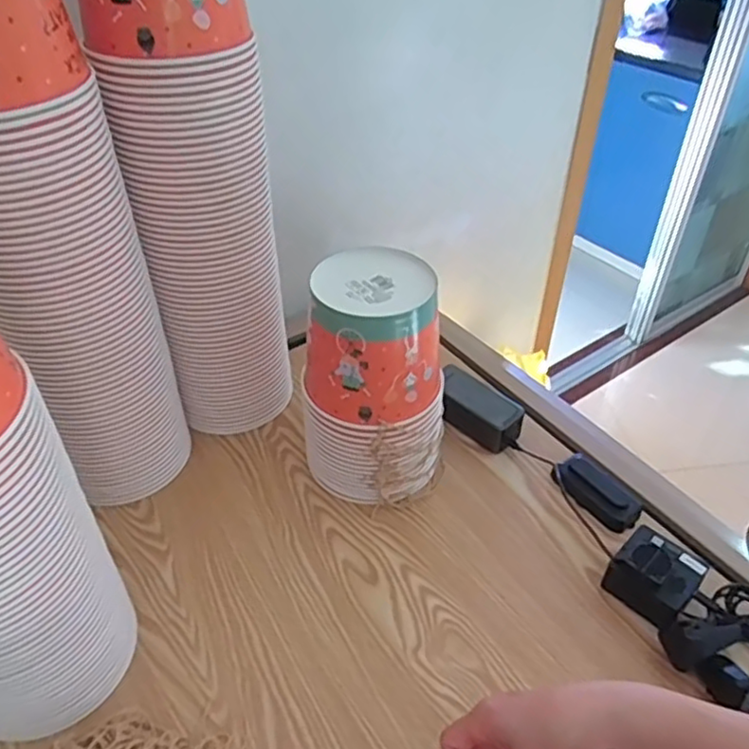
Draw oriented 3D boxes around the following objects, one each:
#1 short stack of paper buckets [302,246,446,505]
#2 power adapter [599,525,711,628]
[{"bbox_3d":[0.005,0.012,0.741,0.142,0.263,0.138,13,42,14],"label":"short stack of paper buckets"},{"bbox_3d":[0.288,0.207,0.677,0.070,0.064,0.075,-31,50,-31],"label":"power adapter"}]

